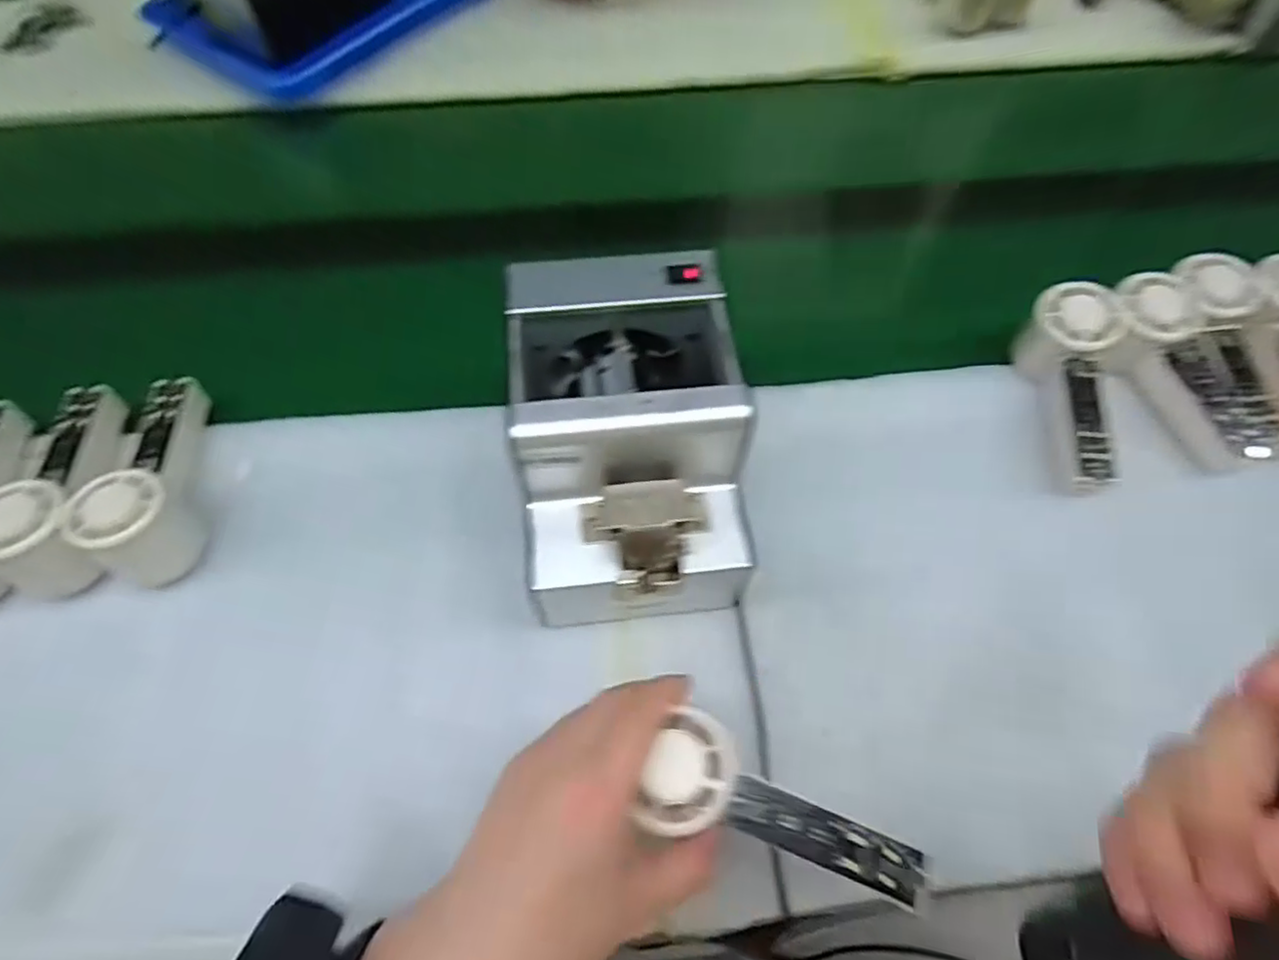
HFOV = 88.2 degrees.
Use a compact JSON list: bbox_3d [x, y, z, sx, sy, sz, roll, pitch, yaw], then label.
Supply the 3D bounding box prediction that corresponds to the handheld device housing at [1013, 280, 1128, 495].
[{"bbox_3d":[0.305,-0.068,0.468,0.067,0.033,0.153,5,76,4],"label":"handheld device housing"}]

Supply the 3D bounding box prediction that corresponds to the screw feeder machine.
[{"bbox_3d":[-0.006,-0.017,0.403,0.120,0.147,0.170,-5,62,-3],"label":"screw feeder machine"}]

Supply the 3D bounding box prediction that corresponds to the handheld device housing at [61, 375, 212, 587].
[{"bbox_3d":[-0.332,-0.012,0.443,0.051,0.057,0.147,-13,63,-7],"label":"handheld device housing"}]

